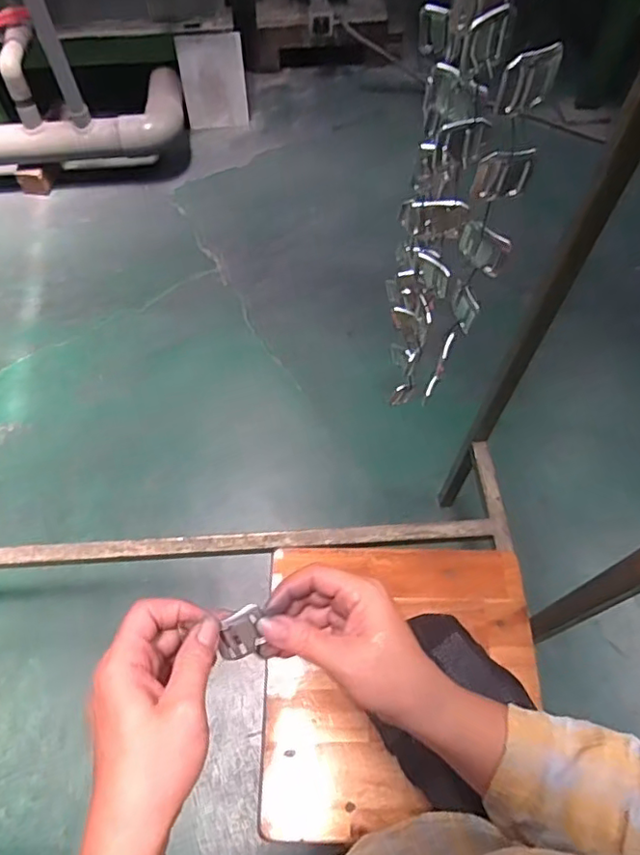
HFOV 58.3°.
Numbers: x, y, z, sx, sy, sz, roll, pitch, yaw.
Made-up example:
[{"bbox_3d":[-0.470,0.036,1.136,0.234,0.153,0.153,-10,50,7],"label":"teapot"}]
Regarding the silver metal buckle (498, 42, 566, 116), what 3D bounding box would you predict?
[{"bbox_3d":[0.106,-0.176,0.290,0.031,0.025,0.011,-36,66,-18],"label":"silver metal buckle"}]

